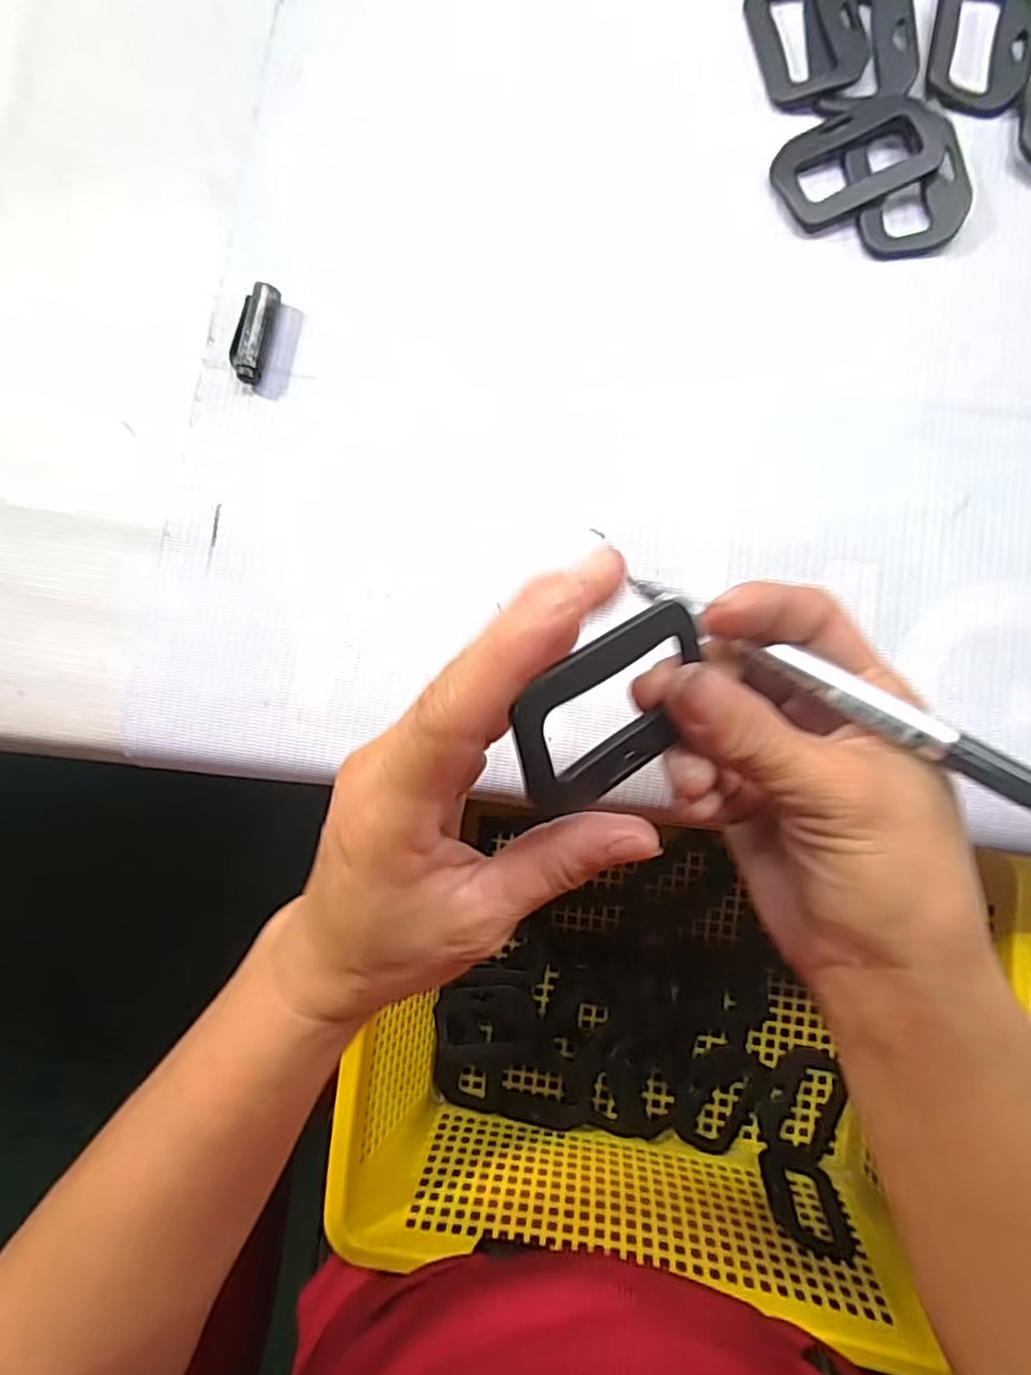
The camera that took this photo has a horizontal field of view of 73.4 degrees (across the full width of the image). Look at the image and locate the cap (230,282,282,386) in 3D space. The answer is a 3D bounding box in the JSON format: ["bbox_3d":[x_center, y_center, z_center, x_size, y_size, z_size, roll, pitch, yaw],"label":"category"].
[{"bbox_3d":[-0.109,-0.146,0.286,0.015,0.010,0.041,14,85,4],"label":"cap"}]

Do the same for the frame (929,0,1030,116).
[{"bbox_3d":[0.192,-0.265,0.283,0.042,0.008,0.060,10,85,4],"label":"frame"}]

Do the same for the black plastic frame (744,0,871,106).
[{"bbox_3d":[0.122,-0.273,0.286,0.042,0.004,0.057,-13,84,2],"label":"black plastic frame"}]

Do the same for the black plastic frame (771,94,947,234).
[{"bbox_3d":[0.136,-0.213,0.277,0.063,0.010,0.039,-23,84,1],"label":"black plastic frame"}]

